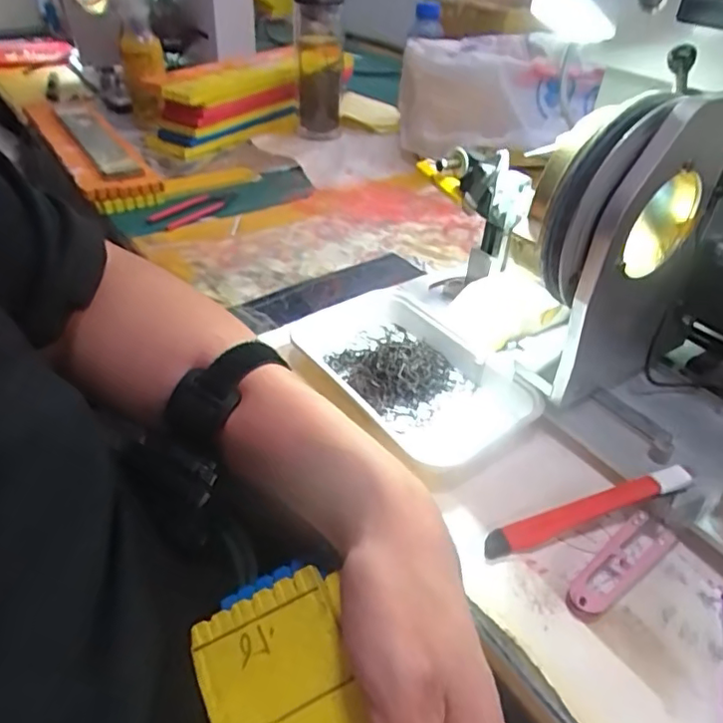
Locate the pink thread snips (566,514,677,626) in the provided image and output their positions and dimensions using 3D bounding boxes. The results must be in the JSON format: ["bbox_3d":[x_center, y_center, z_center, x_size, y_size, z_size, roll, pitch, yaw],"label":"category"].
[{"bbox_3d":[0.133,0.103,0.299,0.075,0.011,0.022,-23,45,-28],"label":"pink thread snips"}]

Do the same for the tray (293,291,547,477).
[{"bbox_3d":[0.035,0.006,0.409,0.097,0.031,0.165,-24,46,-29],"label":"tray"}]

